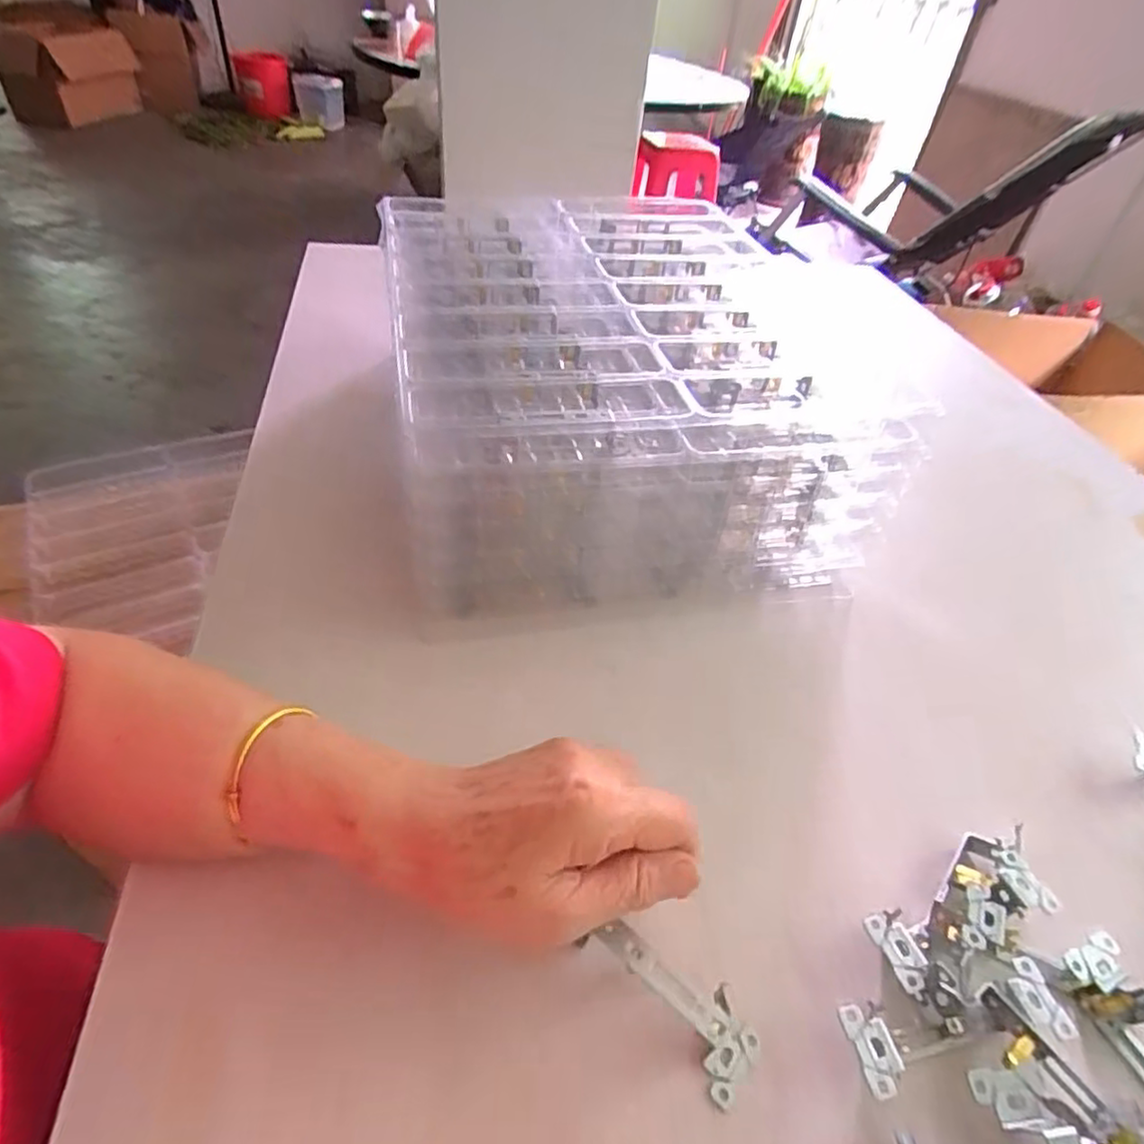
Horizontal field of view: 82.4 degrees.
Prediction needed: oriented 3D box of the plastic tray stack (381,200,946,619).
[{"bbox_3d":[0.027,-0.172,0.580,0.332,0.164,0.428,-4,45,-11],"label":"plastic tray stack"}]

